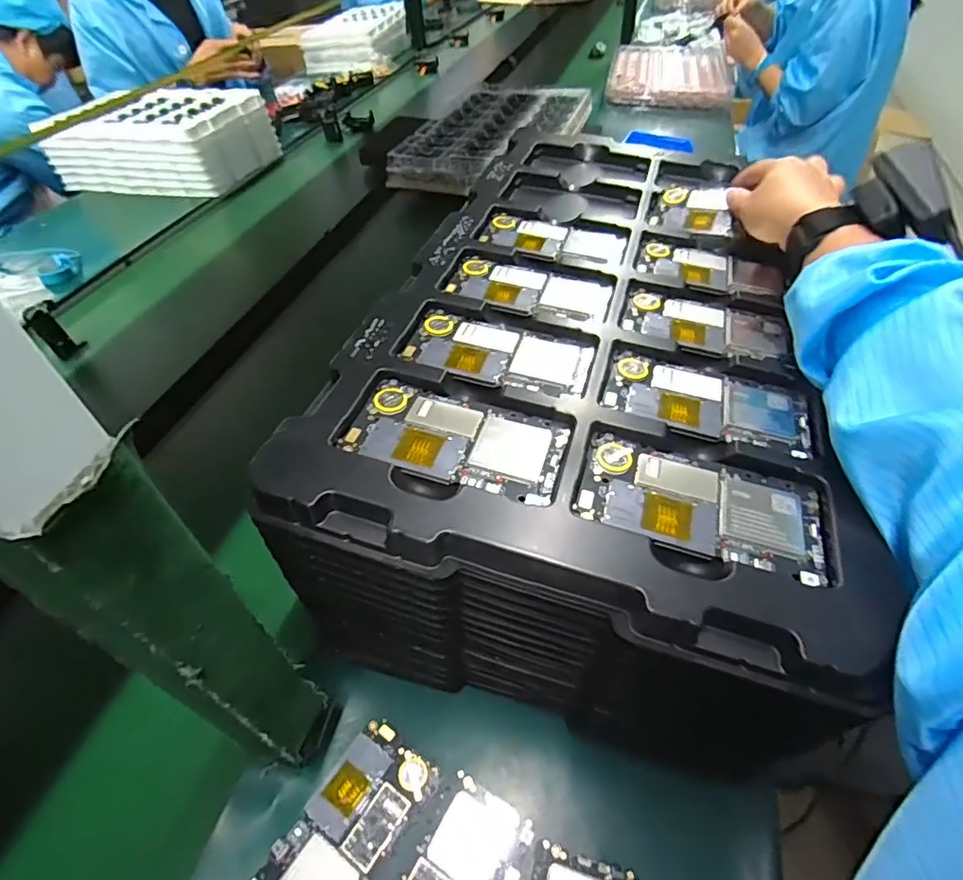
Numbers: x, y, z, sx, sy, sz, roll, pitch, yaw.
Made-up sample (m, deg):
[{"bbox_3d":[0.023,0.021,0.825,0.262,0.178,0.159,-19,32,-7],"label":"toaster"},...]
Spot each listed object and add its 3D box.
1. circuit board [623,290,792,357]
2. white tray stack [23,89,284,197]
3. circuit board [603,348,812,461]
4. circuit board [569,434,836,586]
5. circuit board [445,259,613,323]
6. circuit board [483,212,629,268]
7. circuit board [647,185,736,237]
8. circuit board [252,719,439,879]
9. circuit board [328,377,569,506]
[{"bbox_3d":[0.163,-0.085,0.385,0.112,0.005,0.064,11,49,14],"label":"circuit board"},{"bbox_3d":[-0.674,-0.633,1.115,0.421,0.125,0.239,11,49,14],"label":"white tray stack"},{"bbox_3d":[0.143,-0.024,0.337,0.125,0.014,0.068,10,49,13],"label":"circuit board"},{"bbox_3d":[0.119,0.034,0.285,0.124,0.005,0.062,15,49,10],"label":"circuit board"},{"bbox_3d":[0.038,-0.117,0.411,0.122,0.010,0.061,9,49,12],"label":"circuit board"},{"bbox_3d":[0.063,-0.174,0.460,0.124,0.008,0.059,12,50,15],"label":"circuit board"},{"bbox_3d":[0.197,-0.216,0.492,0.073,0.011,0.069,9,64,26],"label":"circuit board"},{"bbox_3d":[-0.088,0.256,0.346,0.061,0.009,0.121,25,54,24],"label":"circuit board"},{"bbox_3d":[-0.015,-0.002,0.309,0.123,0.011,0.066,12,49,14],"label":"circuit board"}]

